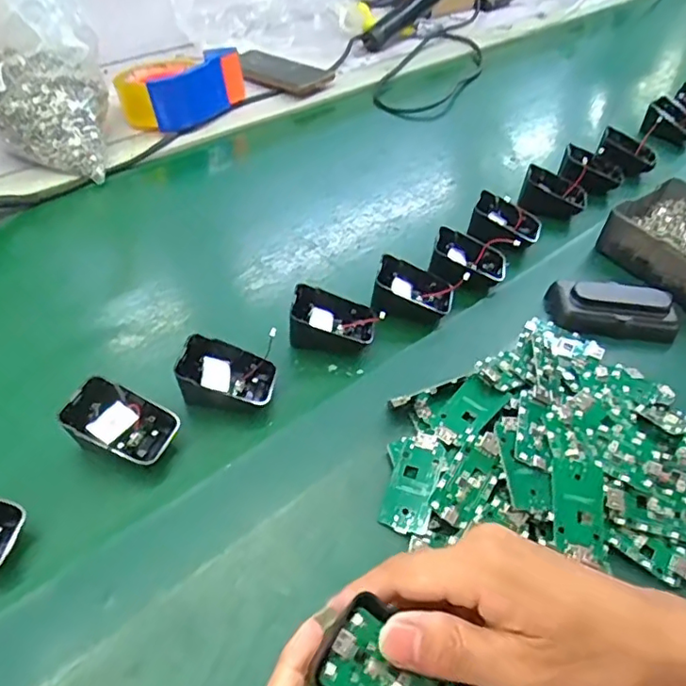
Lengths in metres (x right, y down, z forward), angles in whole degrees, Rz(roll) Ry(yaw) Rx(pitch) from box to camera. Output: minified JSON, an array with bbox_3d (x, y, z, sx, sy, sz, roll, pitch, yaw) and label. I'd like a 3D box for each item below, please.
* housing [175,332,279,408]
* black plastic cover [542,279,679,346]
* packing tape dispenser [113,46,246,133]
[{"bbox_3d":[-0.085,0.025,0.418,0.067,0.036,0.047,6,47,1],"label":"housing"},{"bbox_3d":[0.232,-0.026,0.489,0.109,0.040,0.041,8,47,3],"label":"black plastic cover"},{"bbox_3d":[-0.198,-0.313,0.705,0.150,0.065,0.105,-6,48,-10],"label":"packing tape dispenser"}]

